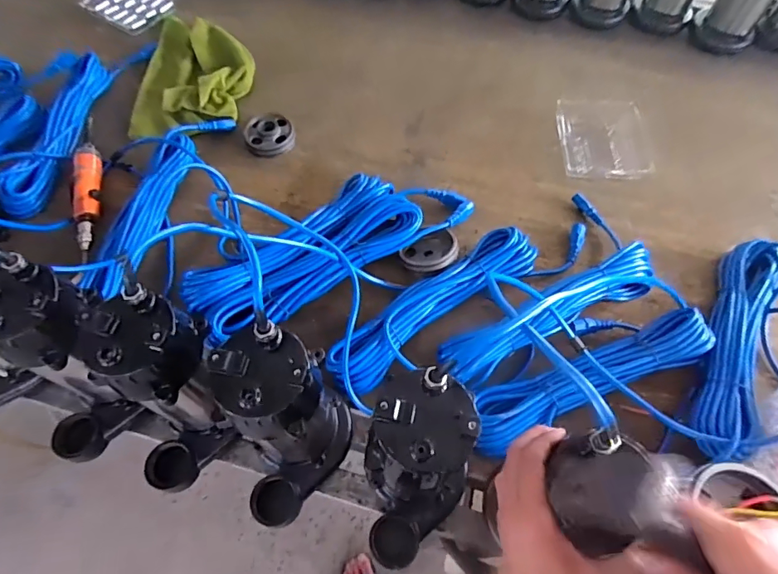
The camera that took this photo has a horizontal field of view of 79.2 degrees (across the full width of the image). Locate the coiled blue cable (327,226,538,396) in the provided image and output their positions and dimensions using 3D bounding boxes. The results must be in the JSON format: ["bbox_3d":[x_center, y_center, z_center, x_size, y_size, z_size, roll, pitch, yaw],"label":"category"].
[{"bbox_3d":[0.069,0.024,0.662,0.348,0.051,0.081,-34,66,-17],"label":"coiled blue cable"}]

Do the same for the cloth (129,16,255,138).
[{"bbox_3d":[-0.379,-0.420,0.921,0.215,0.047,0.324,1,59,1],"label":"cloth"}]

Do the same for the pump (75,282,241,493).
[{"bbox_3d":[-0.235,0.122,0.498,0.093,0.238,0.144,5,59,3],"label":"pump"}]

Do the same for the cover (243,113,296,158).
[{"bbox_3d":[-0.215,-0.274,0.846,0.087,0.037,0.074,-4,59,-2],"label":"cover"}]

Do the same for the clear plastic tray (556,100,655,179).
[{"bbox_3d":[0.381,-0.271,0.837,0.154,0.035,0.178,8,59,5],"label":"clear plastic tray"}]

